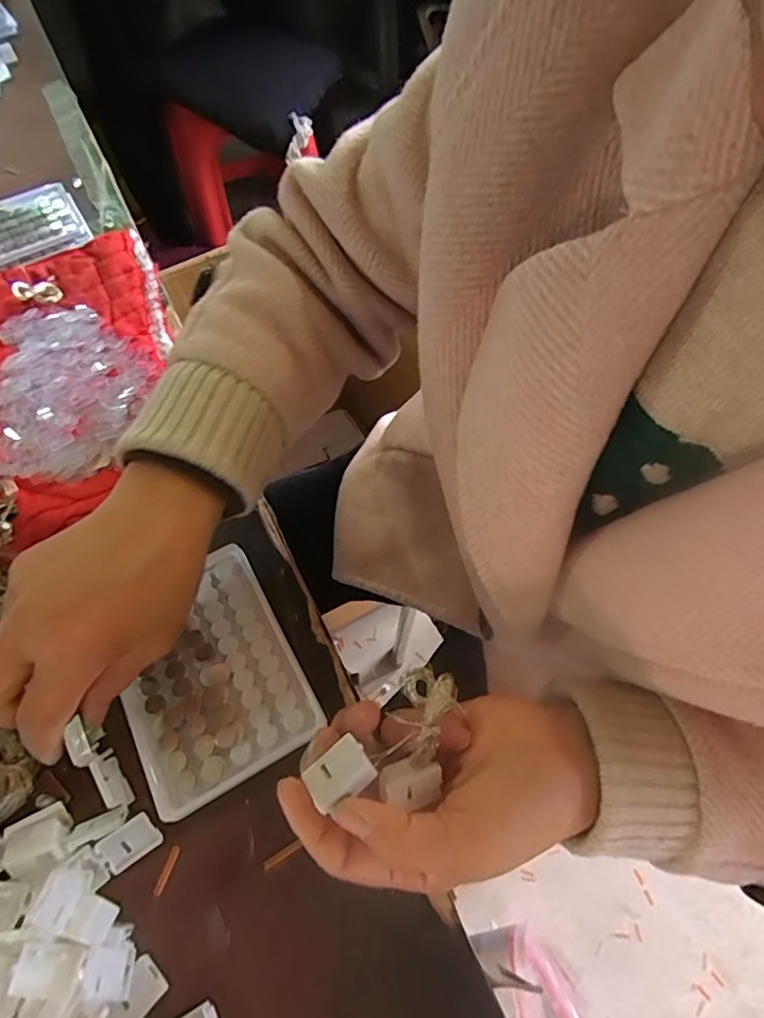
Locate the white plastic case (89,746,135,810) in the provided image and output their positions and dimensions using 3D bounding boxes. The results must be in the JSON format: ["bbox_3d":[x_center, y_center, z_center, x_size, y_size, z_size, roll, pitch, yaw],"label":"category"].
[{"bbox_3d":[-0.148,0.146,0.301,0.013,0.008,0.032,-39,67,-19],"label":"white plastic case"}]

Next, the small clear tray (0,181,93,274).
[{"bbox_3d":[-0.358,-0.266,0.533,0.131,0.014,0.094,-29,64,-14],"label":"small clear tray"}]

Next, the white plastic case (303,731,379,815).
[{"bbox_3d":[-0.017,0.109,0.230,0.024,0.009,0.021,-35,66,-17],"label":"white plastic case"}]

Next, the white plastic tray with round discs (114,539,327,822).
[{"bbox_3d":[-0.102,0.095,0.326,0.095,0.018,0.126,-27,64,-13],"label":"white plastic tray with round discs"}]

